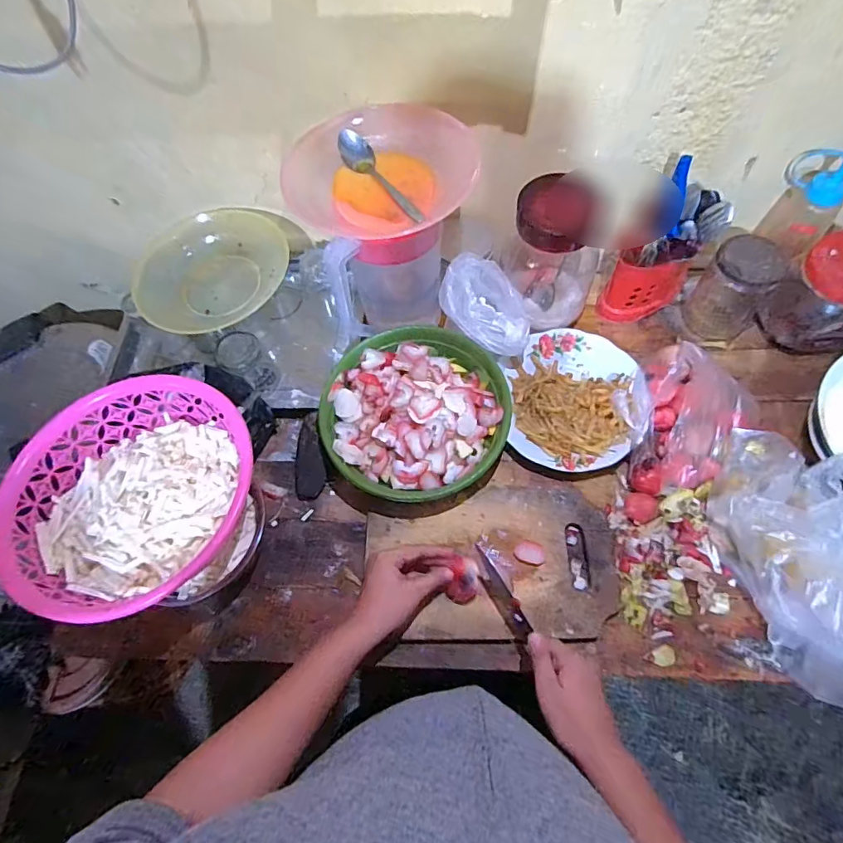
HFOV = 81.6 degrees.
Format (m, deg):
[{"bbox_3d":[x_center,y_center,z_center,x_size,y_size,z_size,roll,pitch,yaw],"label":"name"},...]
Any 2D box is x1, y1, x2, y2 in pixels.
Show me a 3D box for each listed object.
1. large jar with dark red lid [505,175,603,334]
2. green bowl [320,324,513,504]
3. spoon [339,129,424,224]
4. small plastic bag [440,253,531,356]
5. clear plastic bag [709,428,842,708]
[{"bbox_3d":[0.184,-0.238,0.668,0.119,0.194,0.127,-1,65,3],"label":"large jar with dark red lid"},{"bbox_3d":[-0.007,-0.015,0.643,0.232,0.084,0.231,-1,65,3],"label":"green bowl"},{"bbox_3d":[-0.047,-0.284,0.565,0.029,0.035,0.147,-33,67,-11],"label":"spoon"},{"bbox_3d":[0.089,-0.155,0.660,0.089,0.057,0.146,-33,67,-11],"label":"small plastic bag"},{"bbox_3d":[0.420,0.135,0.501,0.140,0.145,0.287,-22,65,-6],"label":"clear plastic bag"}]

